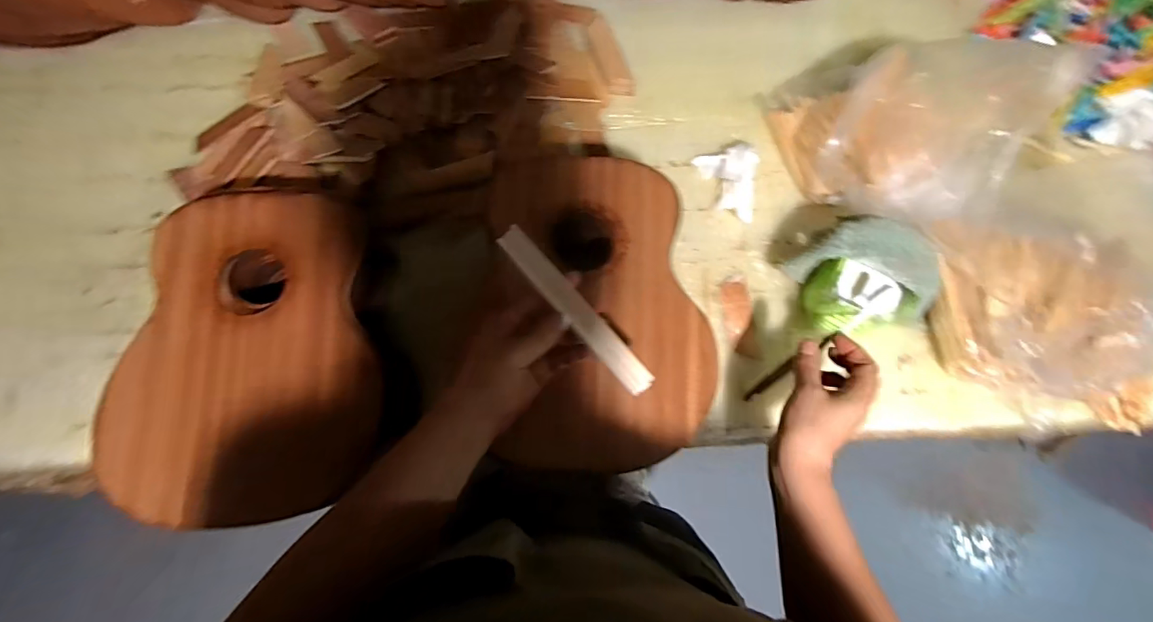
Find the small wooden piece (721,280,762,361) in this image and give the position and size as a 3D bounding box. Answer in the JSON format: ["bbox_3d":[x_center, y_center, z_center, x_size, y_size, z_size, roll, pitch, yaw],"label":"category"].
[{"bbox_3d":[0.191,0.010,0.566,0.037,0.004,0.090,-6,76,-3],"label":"small wooden piece"}]

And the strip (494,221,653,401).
[{"bbox_3d":[-0.003,-0.004,0.404,0.023,0.008,0.177,-40,77,-8],"label":"strip"}]

